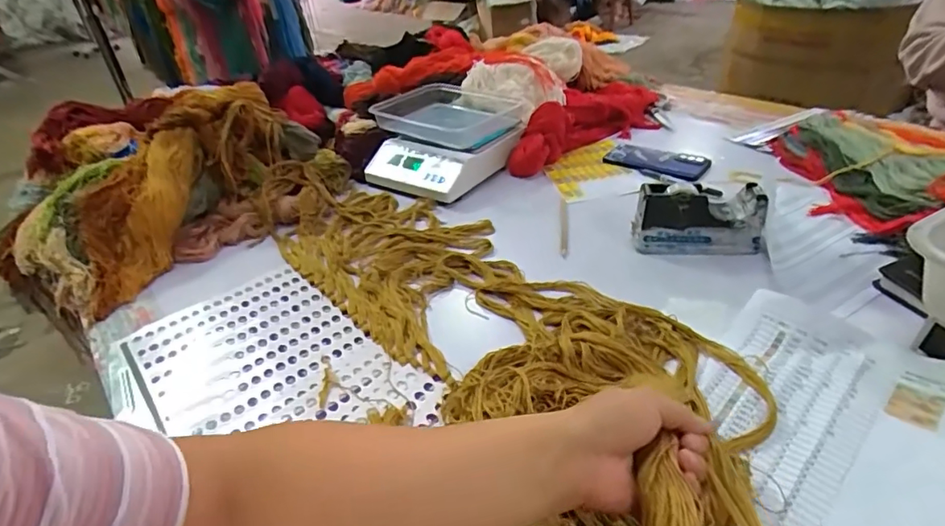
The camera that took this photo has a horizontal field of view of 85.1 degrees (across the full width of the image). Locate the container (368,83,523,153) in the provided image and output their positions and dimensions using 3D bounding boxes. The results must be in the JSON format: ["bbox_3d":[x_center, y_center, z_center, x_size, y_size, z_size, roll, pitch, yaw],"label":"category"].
[{"bbox_3d":[-0.029,-0.271,0.933,0.246,0.048,0.194,23,45,34],"label":"container"}]

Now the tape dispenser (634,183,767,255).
[{"bbox_3d":[0.285,-0.057,0.658,0.151,0.078,0.058,-1,36,7],"label":"tape dispenser"}]

